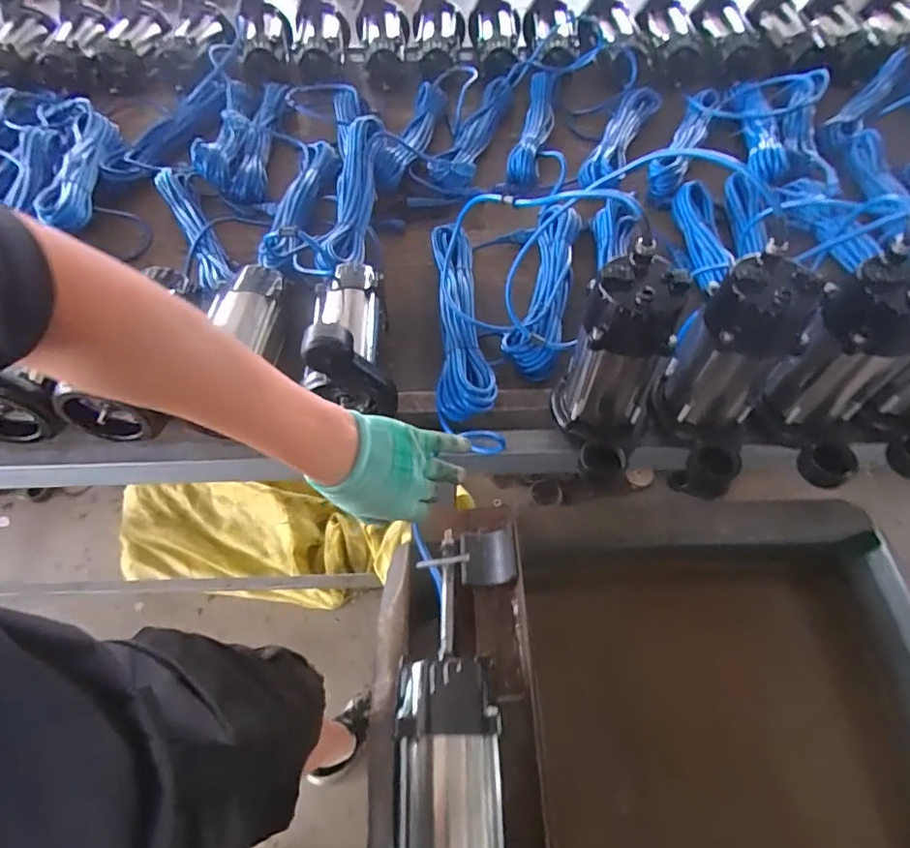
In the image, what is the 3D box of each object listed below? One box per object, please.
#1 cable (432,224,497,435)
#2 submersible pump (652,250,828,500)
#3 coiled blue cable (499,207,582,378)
[{"bbox_3d":[0.005,-0.162,0.755,0.069,0.066,0.325,-3,56,-2],"label":"cable"},{"bbox_3d":[0.303,-0.054,0.607,0.119,0.244,0.126,27,60,17],"label":"submersible pump"},{"bbox_3d":[0.135,-0.212,0.801,0.080,0.059,0.334,13,57,9],"label":"coiled blue cable"}]

